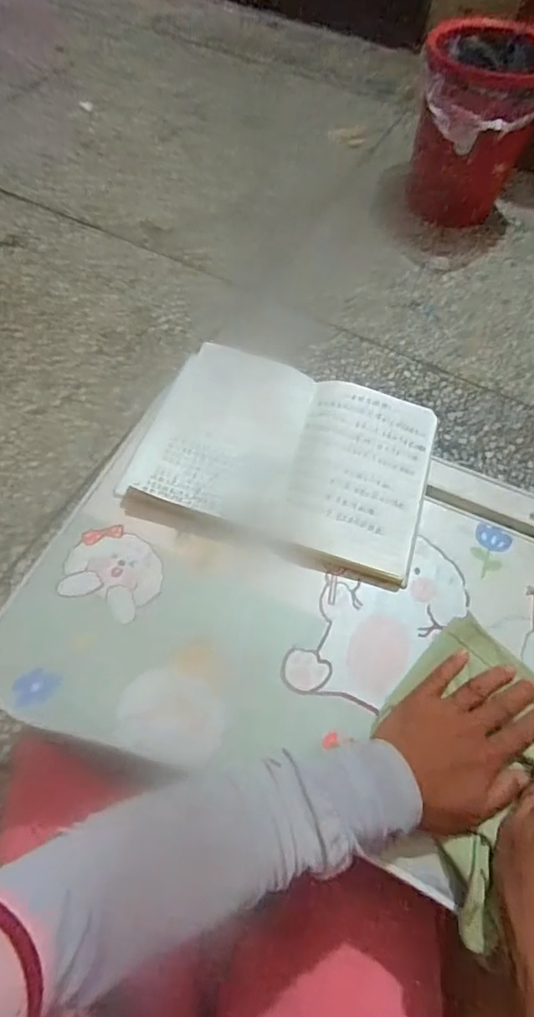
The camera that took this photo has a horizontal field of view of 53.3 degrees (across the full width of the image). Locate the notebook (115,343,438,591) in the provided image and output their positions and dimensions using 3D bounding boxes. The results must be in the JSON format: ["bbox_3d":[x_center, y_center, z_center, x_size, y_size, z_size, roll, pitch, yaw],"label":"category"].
[{"bbox_3d":[0.020,-0.052,0.538,0.282,0.031,0.200,15,60,6],"label":"notebook"}]

